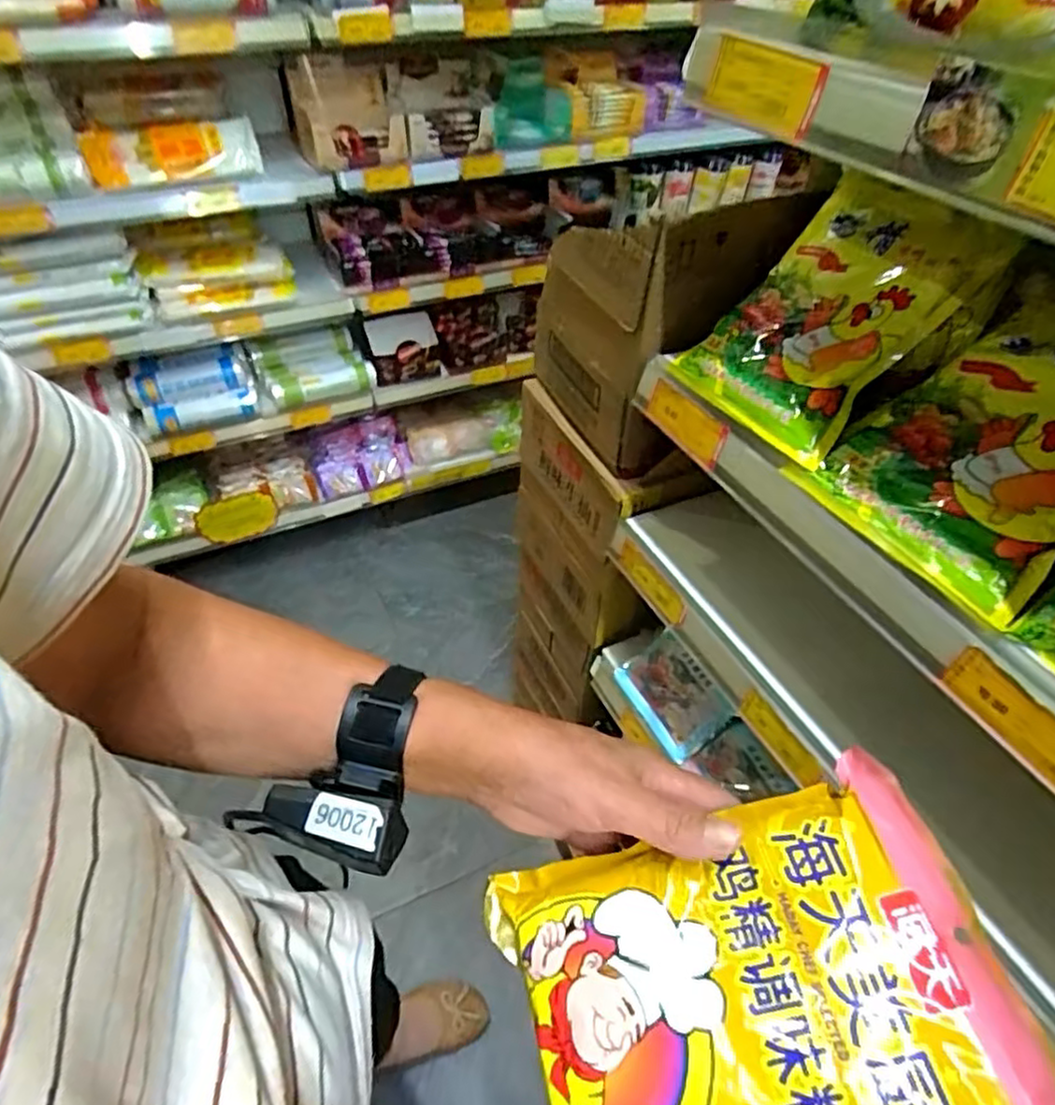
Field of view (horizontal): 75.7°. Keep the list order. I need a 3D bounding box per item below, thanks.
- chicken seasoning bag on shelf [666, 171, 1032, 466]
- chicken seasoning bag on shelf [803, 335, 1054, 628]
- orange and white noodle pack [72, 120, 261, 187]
[{"bbox_3d":[0.236,-0.183,0.532,0.202,0.038,0.161,-47,47,14],"label":"chicken seasoning bag on shelf"},{"bbox_3d":[0.310,-0.058,0.457,0.177,0.050,0.163,-42,44,5],"label":"chicken seasoning bag on shelf"},{"bbox_3d":[-0.659,-0.749,1.268,0.302,0.068,0.119,-23,50,-21],"label":"orange and white noodle pack"}]

